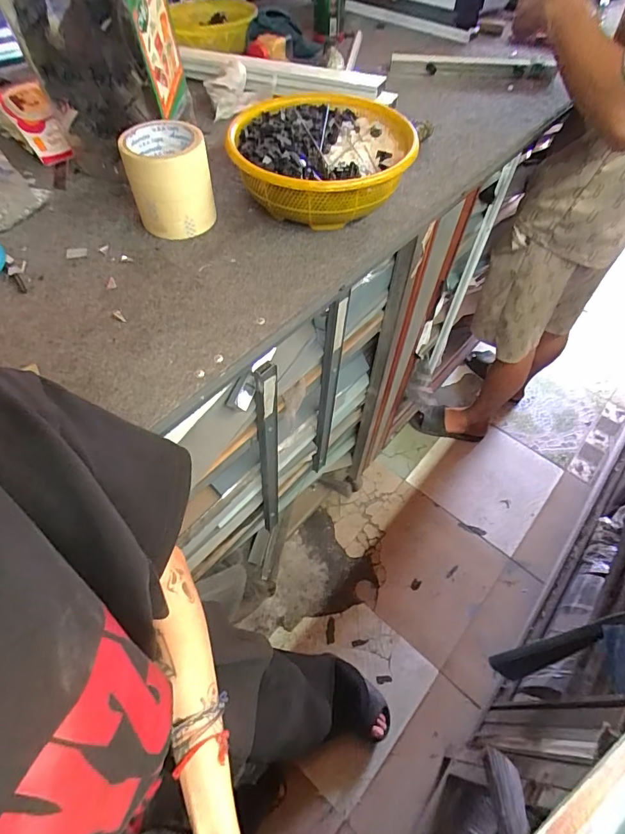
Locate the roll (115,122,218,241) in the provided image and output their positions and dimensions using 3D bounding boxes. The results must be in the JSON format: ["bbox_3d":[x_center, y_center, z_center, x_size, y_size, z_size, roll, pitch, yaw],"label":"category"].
[{"bbox_3d":[-0.169,-0.281,0.520,0.090,0.093,0.099,-15,57,-11],"label":"roll"}]

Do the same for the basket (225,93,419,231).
[{"bbox_3d":[0.011,-0.329,0.557,0.221,0.071,0.238,2,55,0],"label":"basket"}]

